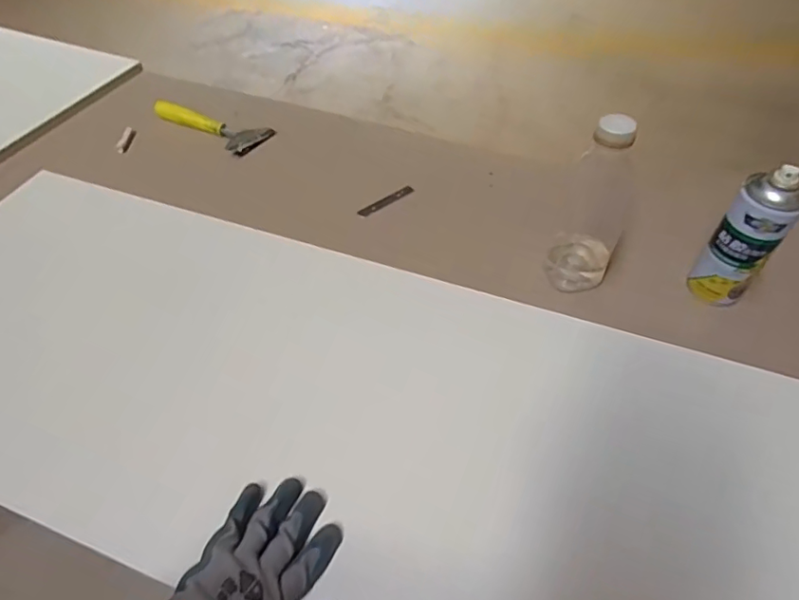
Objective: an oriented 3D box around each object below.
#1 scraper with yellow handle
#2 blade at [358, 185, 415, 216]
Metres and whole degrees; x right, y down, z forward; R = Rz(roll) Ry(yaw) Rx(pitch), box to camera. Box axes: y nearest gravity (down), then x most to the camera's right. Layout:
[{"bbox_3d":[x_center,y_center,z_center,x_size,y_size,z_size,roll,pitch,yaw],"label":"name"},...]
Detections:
[{"bbox_3d":[-0.315,-0.307,0.914,0.207,0.029,0.085,27,55,21],"label":"scraper with yellow handle"},{"bbox_3d":[-0.020,-0.149,0.811,0.099,0.004,0.014,-33,70,-25],"label":"blade"}]

